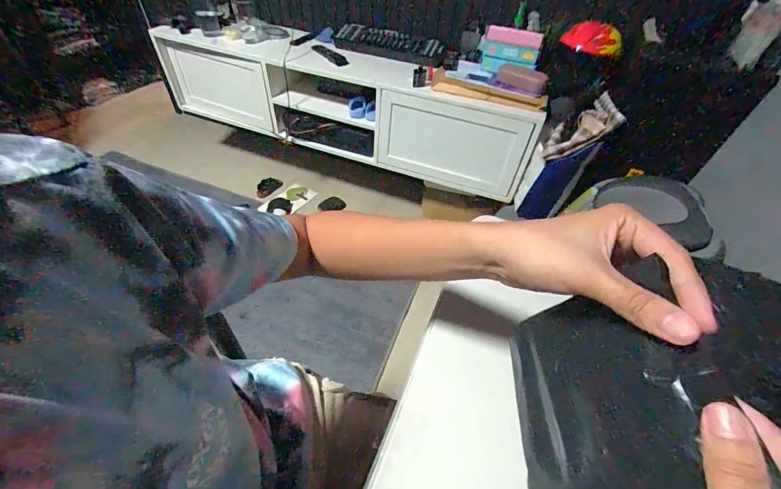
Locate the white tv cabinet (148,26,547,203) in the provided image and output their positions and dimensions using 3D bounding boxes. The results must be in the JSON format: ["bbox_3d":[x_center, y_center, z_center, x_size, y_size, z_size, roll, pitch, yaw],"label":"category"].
[{"bbox_3d":[-0.213,-0.601,1.415,1.566,0.368,0.304,17,48,10],"label":"white tv cabinet"}]

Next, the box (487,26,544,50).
[{"bbox_3d":[0.434,-0.718,1.167,0.178,0.051,0.049,33,53,24],"label":"box"}]

